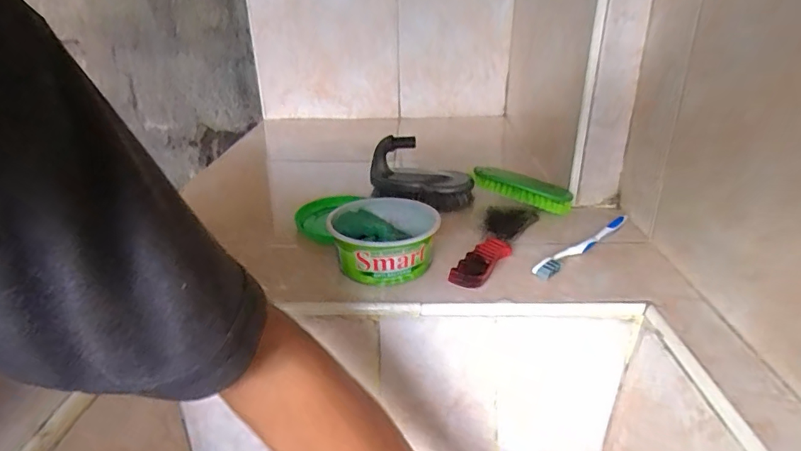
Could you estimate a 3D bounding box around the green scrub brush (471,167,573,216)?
[{"bbox_3d":[0.154,-0.048,0.624,0.125,0.026,0.041,21,30,14],"label":"green scrub brush"}]

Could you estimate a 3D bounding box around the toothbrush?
[{"bbox_3d":[0.196,0.019,0.522,0.167,0.017,0.016,-22,32,-38],"label":"toothbrush"}]

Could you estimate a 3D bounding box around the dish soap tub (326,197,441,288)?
[{"bbox_3d":[-0.017,0.015,0.499,0.102,0.049,0.107,0,25,0],"label":"dish soap tub"}]

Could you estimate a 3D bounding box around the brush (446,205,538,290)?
[{"bbox_3d":[0.099,0.017,0.527,0.045,0.022,0.195,13,28,27],"label":"brush"}]

